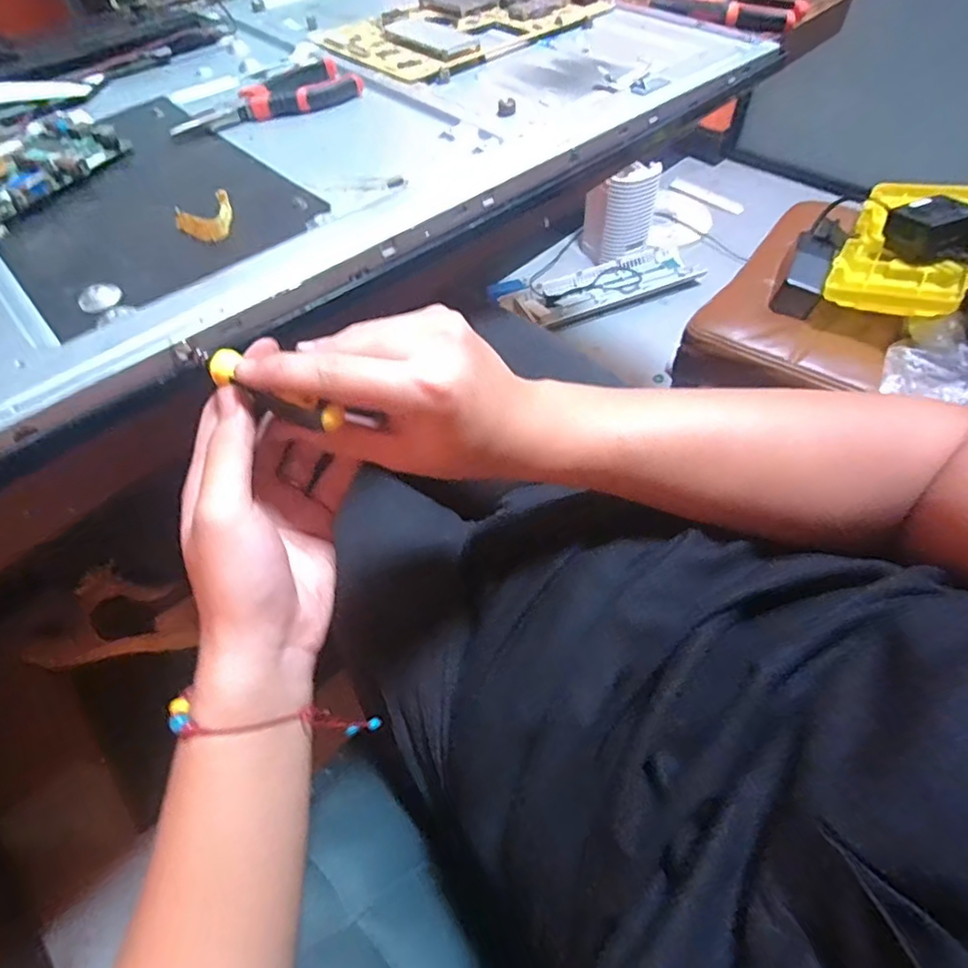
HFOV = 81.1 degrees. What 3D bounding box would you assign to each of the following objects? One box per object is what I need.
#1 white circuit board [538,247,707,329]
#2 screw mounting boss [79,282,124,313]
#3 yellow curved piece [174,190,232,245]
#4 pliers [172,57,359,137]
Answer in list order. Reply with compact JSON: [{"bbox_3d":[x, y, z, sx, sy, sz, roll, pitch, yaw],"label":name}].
[{"bbox_3d":[0.343,-0.528,1.456,0.436,0.030,0.164,-20,57,-12],"label":"white circuit board"},{"bbox_3d":[-0.223,-0.109,0.327,0.022,0.005,0.017,-24,58,-15],"label":"screw mounting boss"},{"bbox_3d":[-0.177,-0.170,0.365,0.036,0.015,0.029,-31,60,-19],"label":"yellow curved piece"},{"bbox_3d":[-0.180,-0.320,0.468,0.157,0.018,0.062,-33,60,-20],"label":"pliers"}]

